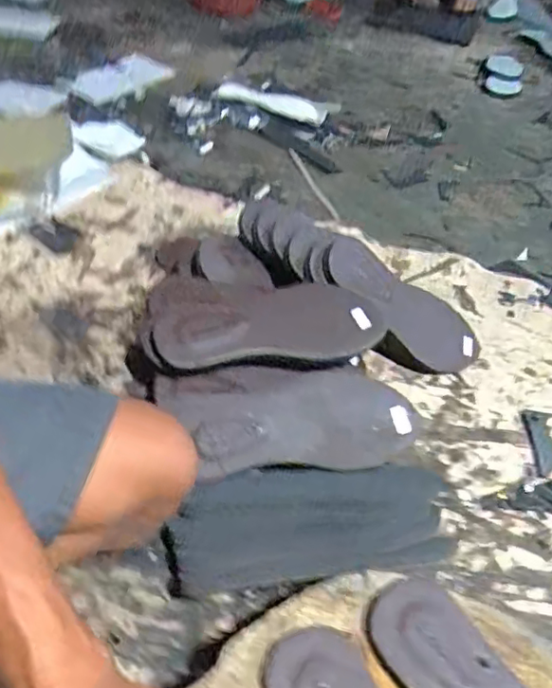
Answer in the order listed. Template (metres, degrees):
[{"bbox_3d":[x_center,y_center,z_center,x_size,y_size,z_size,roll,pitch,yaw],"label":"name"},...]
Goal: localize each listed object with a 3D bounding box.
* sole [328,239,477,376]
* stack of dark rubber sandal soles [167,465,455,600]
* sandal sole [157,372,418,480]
[{"bbox_3d":[0.154,-0.043,0.748,0.245,0.036,0.092,33,66,-25],"label":"sole"},{"bbox_3d":[0.041,0.165,0.563,0.272,0.077,0.122,0,44,-8],"label":"stack of dark rubber sandal soles"},{"bbox_3d":[0.017,0.079,0.608,0.240,0.019,0.096,-3,72,-3],"label":"sandal sole"}]

